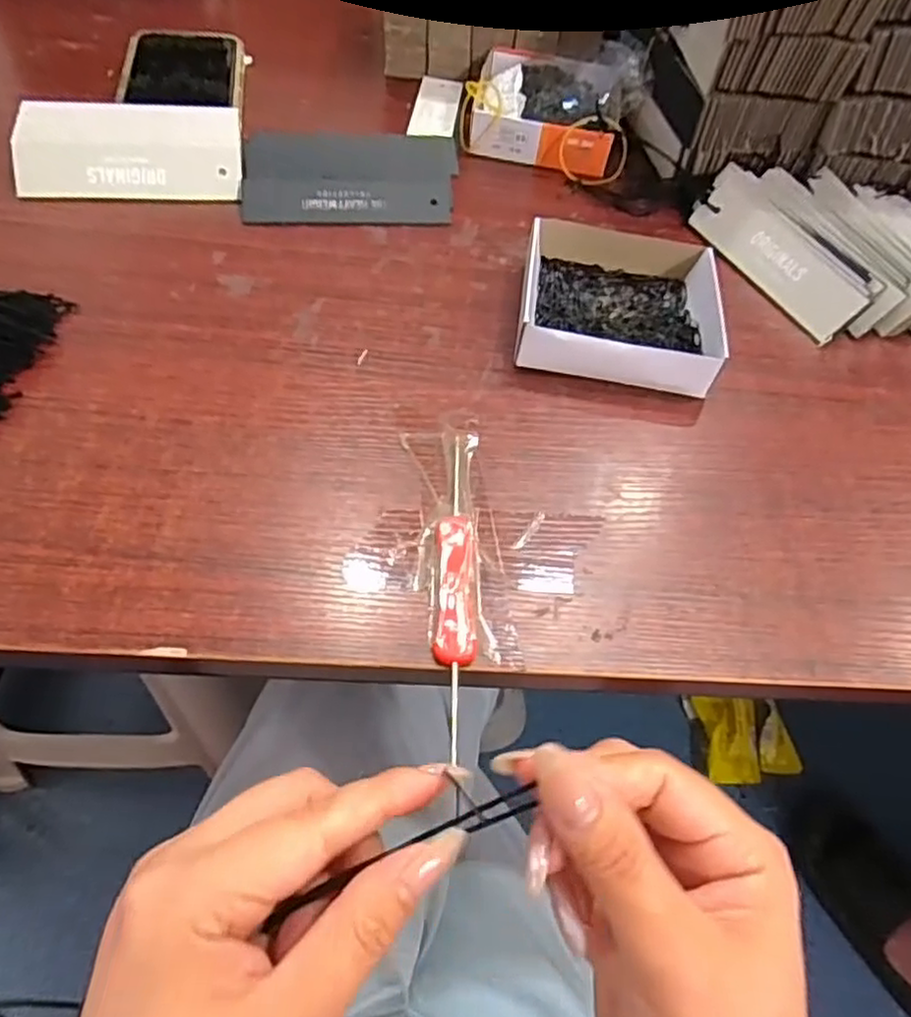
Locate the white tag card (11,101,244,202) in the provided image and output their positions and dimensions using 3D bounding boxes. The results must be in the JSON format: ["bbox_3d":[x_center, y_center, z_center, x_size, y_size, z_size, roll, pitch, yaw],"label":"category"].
[{"bbox_3d":[-0.193,-0.214,0.407,0.124,0.010,0.061,-3,86,-13],"label":"white tag card"}]

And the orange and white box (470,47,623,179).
[{"bbox_3d":[0.064,-0.287,0.491,0.106,0.037,0.114,14,54,5],"label":"orange and white box"}]

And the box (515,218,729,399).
[{"bbox_3d":[0.089,-0.115,0.377,0.103,0.028,0.111,8,53,0],"label":"box"}]

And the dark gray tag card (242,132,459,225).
[{"bbox_3d":[-0.064,-0.213,0.435,0.136,0.021,0.083,-4,54,-8],"label":"dark gray tag card"}]

